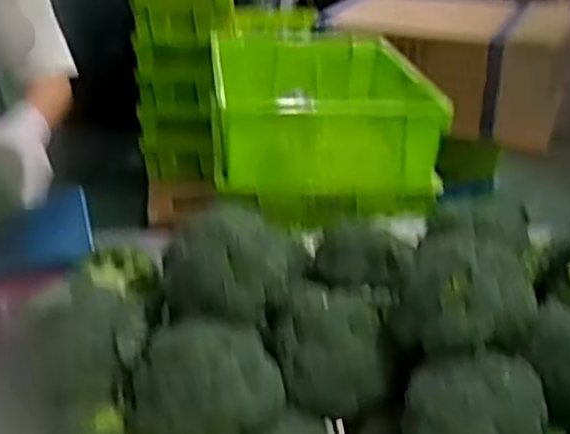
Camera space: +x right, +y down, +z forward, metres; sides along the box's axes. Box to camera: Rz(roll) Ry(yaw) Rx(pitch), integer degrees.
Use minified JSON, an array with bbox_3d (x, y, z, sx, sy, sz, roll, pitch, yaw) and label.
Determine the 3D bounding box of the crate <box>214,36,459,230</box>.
[{"bbox_3d":[0.060,-0.206,1.618,0.402,0.204,0.561,-1,24,-5],"label":"crate"}]

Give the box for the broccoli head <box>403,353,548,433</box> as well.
[{"bbox_3d":[0.154,0.168,0.642,0.112,0.083,0.075,7,24,12],"label":"broccoli head"}]

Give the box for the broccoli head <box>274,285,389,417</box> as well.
[{"bbox_3d":[0.042,0.121,0.742,0.111,0.085,0.099,1,24,-2],"label":"broccoli head"}]

